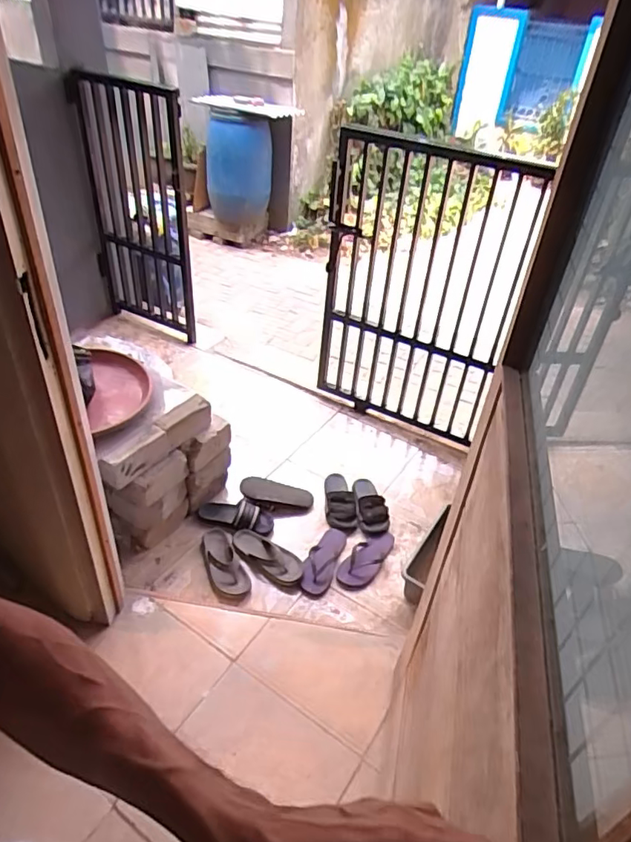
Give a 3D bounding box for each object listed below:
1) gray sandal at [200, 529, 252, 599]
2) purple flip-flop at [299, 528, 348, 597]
[{"bbox_3d":[-0.297,0.453,1.774,0.109,0.051,0.271,-15,43,-23],"label":"gray sandal"},{"bbox_3d":[0.027,0.449,1.821,0.101,0.048,0.269,15,40,12],"label":"purple flip-flop"}]

